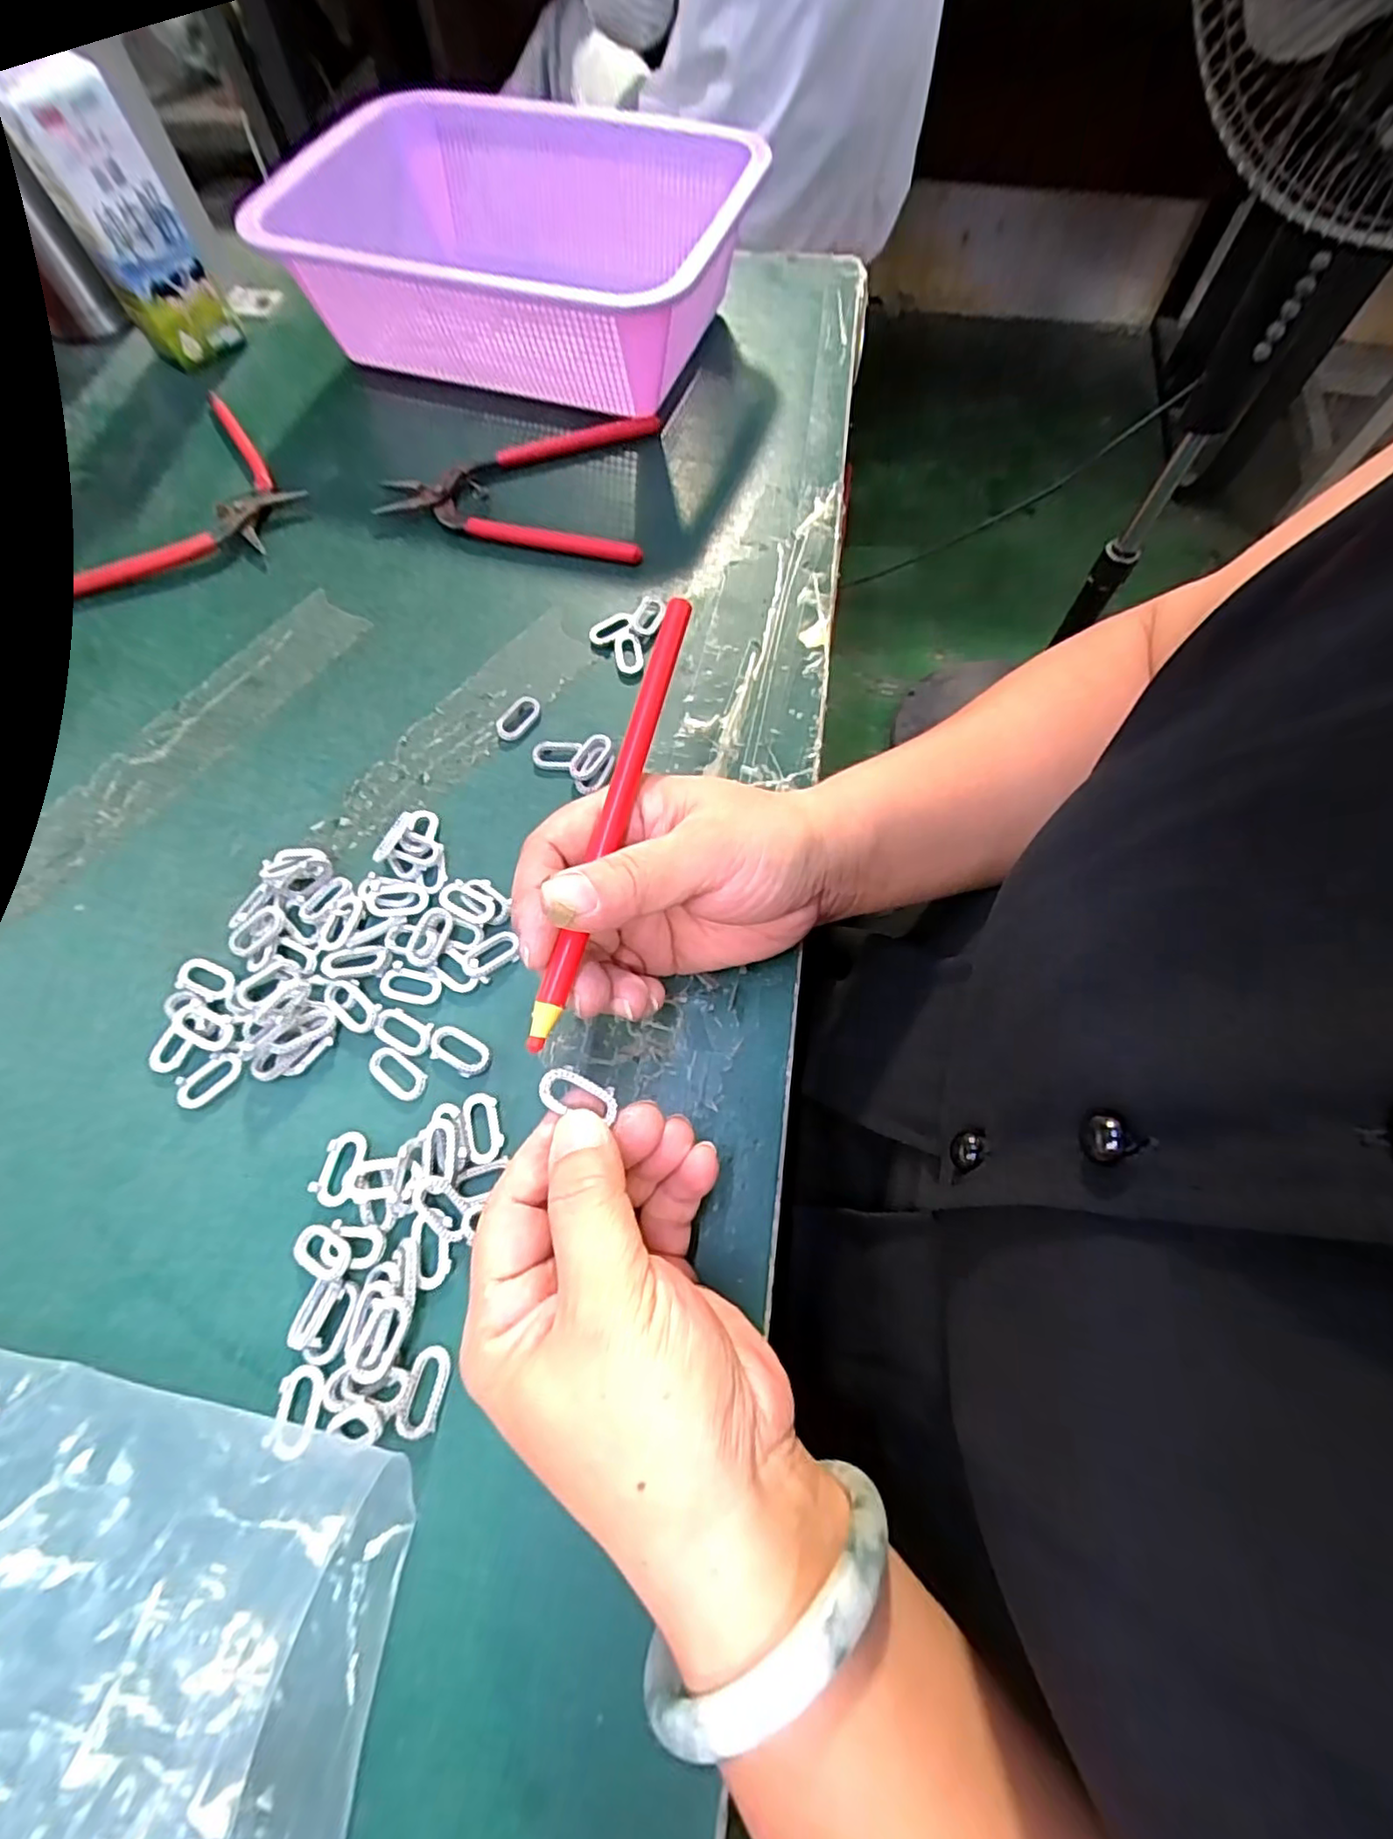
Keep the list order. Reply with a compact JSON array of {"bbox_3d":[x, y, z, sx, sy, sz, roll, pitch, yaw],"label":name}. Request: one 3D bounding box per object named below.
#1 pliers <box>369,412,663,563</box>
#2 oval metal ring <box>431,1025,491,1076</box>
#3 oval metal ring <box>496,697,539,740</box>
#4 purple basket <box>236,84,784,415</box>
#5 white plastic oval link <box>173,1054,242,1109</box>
[{"bbox_3d":[-0.092,-0.254,0.381,0.149,0.012,0.107,13,68,7],"label":"pliers"},{"bbox_3d":[-0.091,0.050,0.257,0.025,0.004,0.014,26,71,12],"label":"oval metal ring"},{"bbox_3d":[-0.085,-0.096,0.320,0.013,0.004,0.026,28,71,13],"label":"oval metal ring"},{"bbox_3d":[-0.098,-0.395,0.403,0.231,0.083,0.190,18,69,9],"label":"purple basket"},{"bbox_3d":[-0.186,0.061,0.256,0.026,0.005,0.013,-35,71,-12],"label":"white plastic oval link"}]

